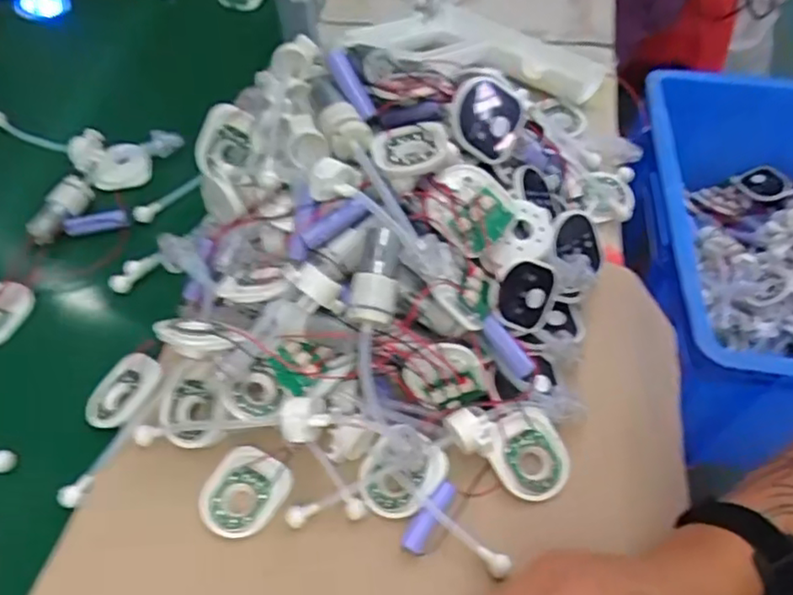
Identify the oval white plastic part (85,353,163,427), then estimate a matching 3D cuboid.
[{"bbox_3d":[-0.198,0.067,0.470,0.058,0.008,0.058,25,67,41],"label":"oval white plastic part"}]

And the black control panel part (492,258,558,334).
[{"bbox_3d":[0.089,-0.002,0.446,0.005,0.053,0.050,29,88,54],"label":"black control panel part"}]

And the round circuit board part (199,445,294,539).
[{"bbox_3d":[-0.102,0.129,0.431,0.051,0.007,0.059,32,61,21],"label":"round circuit board part"}]

